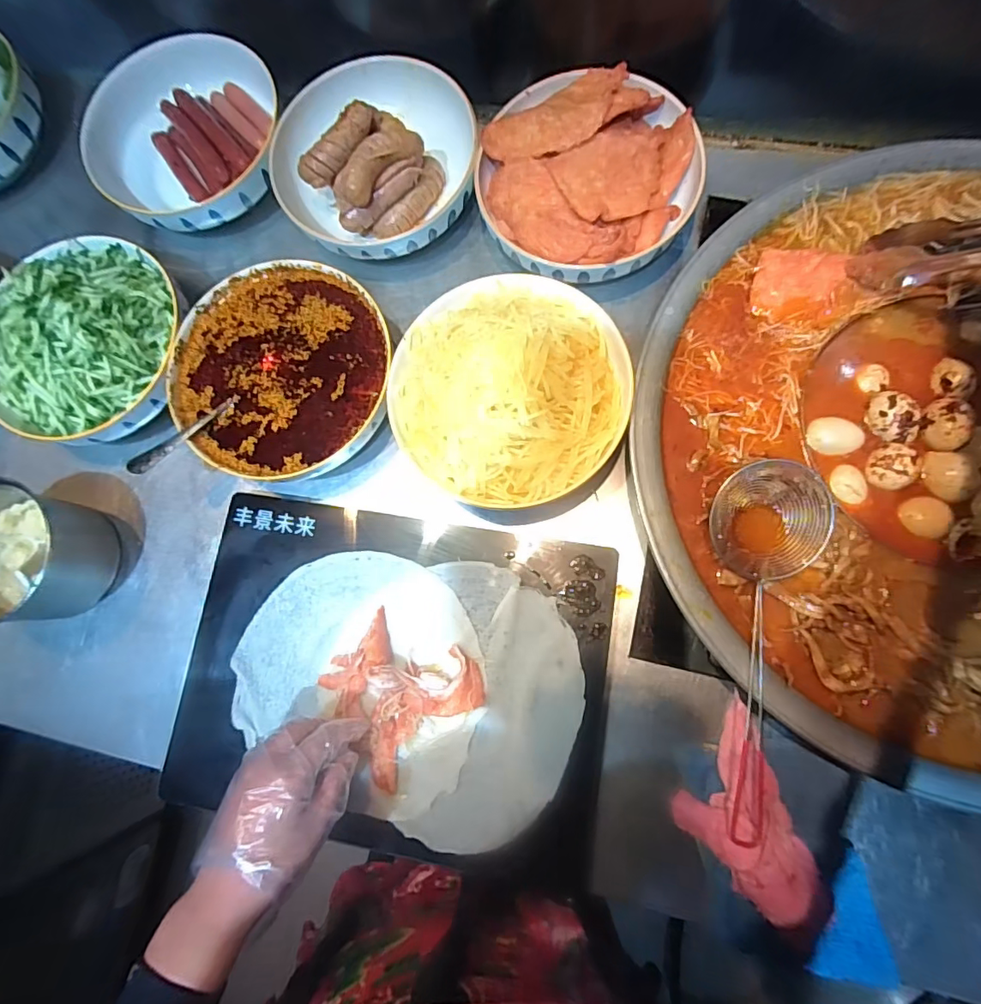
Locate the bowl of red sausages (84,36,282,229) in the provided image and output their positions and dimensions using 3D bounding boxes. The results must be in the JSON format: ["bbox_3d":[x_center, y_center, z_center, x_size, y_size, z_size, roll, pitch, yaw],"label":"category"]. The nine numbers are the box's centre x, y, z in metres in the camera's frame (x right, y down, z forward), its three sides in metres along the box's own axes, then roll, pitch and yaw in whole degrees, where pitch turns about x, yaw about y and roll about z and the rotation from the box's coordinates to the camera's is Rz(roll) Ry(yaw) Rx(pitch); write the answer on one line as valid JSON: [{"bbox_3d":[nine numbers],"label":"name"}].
[{"bbox_3d":[-0.351,-0.411,0.609,0.217,0.061,0.217,0,84,4],"label":"bowl of red sausages"}]

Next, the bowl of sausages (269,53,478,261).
[{"bbox_3d":[-0.124,-0.371,0.564,0.216,0.080,0.224,0,84,4],"label":"bowl of sausages"}]

